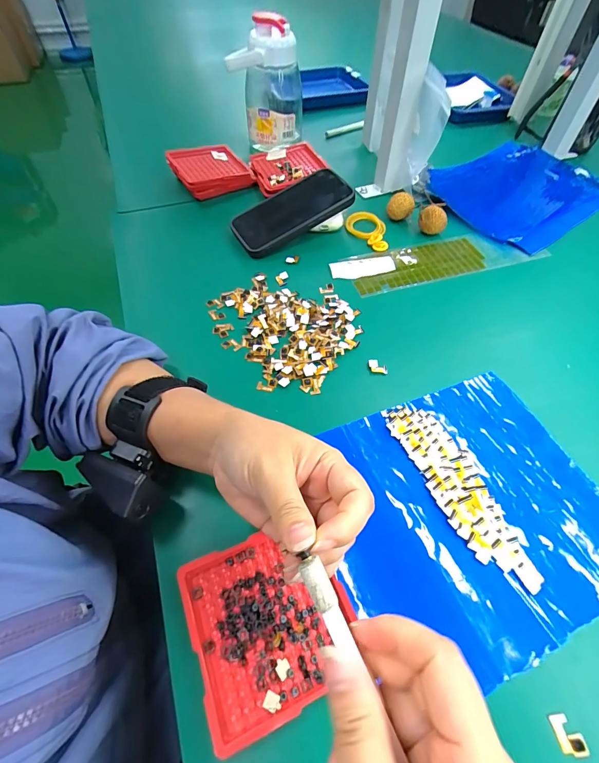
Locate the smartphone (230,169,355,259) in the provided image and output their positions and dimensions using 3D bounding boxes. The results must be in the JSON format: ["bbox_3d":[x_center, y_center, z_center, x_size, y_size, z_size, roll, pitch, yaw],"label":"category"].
[{"bbox_3d":[-0.012,-0.224,0.460,0.157,0.019,0.083,-32,58,-5],"label":"smartphone"}]

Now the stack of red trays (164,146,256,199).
[{"bbox_3d":[-0.130,-0.315,0.518,0.106,0.031,0.102,-23,59,-16],"label":"stack of red trays"}]

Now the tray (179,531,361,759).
[{"bbox_3d":[-0.019,0.154,0.229,0.099,0.013,0.098,-20,58,-14],"label":"tray"}]

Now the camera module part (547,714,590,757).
[{"bbox_3d":[0.156,0.204,0.201,0.015,0.004,0.018,-9,56,-7],"label":"camera module part"}]

